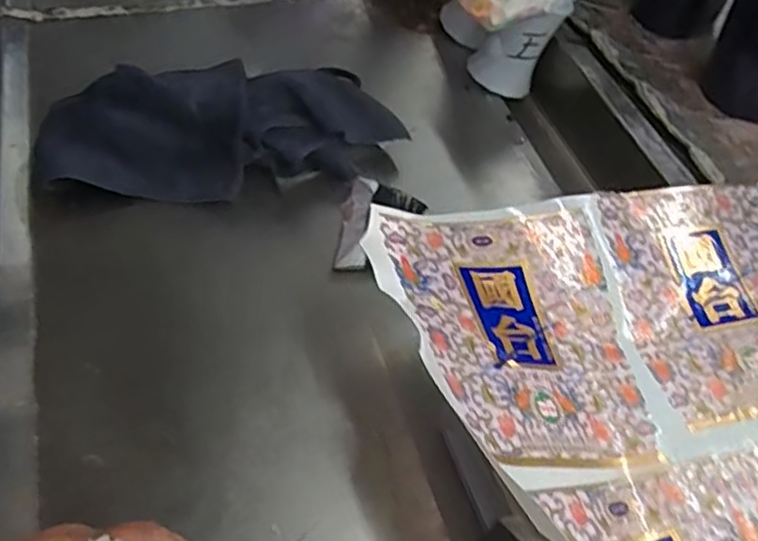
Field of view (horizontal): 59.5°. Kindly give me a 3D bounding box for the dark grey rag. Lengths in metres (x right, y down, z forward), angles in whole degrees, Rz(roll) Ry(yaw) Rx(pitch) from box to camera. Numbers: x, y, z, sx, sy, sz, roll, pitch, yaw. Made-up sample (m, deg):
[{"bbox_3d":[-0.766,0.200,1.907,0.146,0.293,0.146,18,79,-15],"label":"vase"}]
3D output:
[{"bbox_3d":[-0.112,-0.095,0.474,0.251,0.053,0.089,3,53,-2],"label":"dark grey rag"}]

